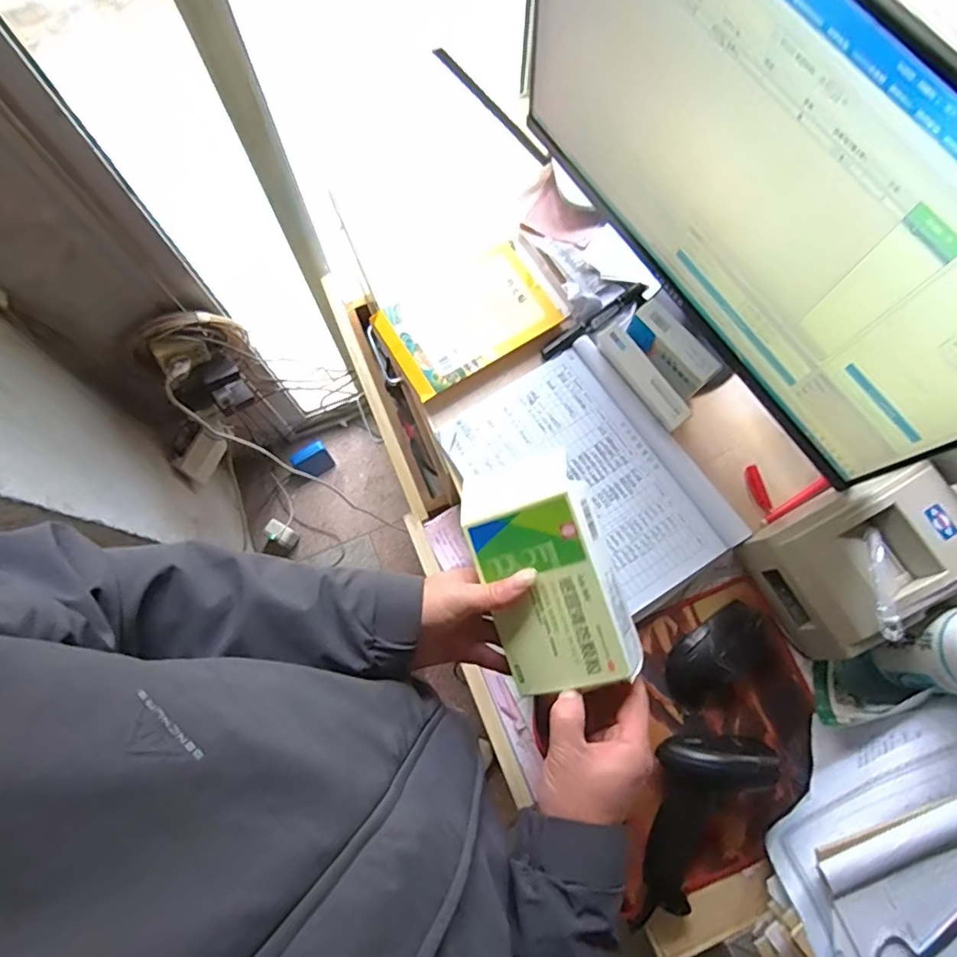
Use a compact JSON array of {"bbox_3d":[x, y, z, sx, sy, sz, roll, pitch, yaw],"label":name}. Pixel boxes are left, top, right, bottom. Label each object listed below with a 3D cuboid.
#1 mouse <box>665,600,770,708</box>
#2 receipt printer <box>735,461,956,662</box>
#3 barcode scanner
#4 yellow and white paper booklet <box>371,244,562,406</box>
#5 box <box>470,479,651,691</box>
[{"bbox_3d":[0.246,0.179,0.578,0.120,0.035,0.067,-39,79,-10],"label":"mouse"},{"bbox_3d":[0.375,0.074,0.554,0.178,0.101,0.134,-29,78,-8],"label":"receipt printer"},{"bbox_3d":[0.193,0.325,0.545,0.085,0.081,0.206,27,92,6],"label":"barcode scanner"},{"bbox_3d":[-0.016,-0.198,0.676,0.199,0.010,0.143,-31,78,-9],"label":"yellow and white paper booklet"},{"bbox_3d":[0.057,0.087,0.433,0.095,0.031,0.138,-18,87,24],"label":"box"}]

